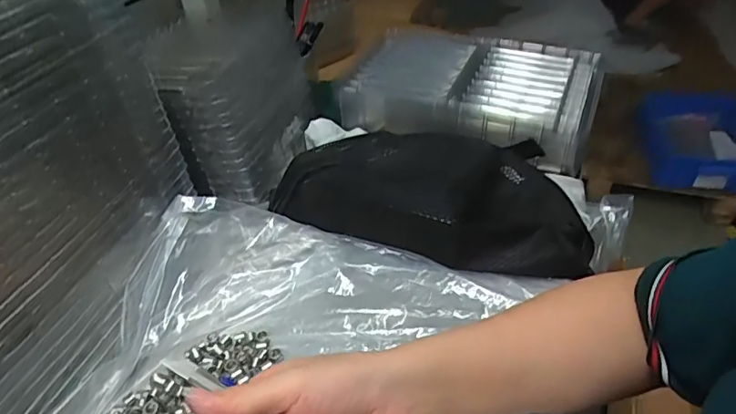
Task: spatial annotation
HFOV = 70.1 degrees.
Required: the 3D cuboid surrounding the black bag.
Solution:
[{"bbox_3d":[0.062,-0.025,0.506,0.293,0.064,0.149,10,41,17],"label":"black bag"}]

